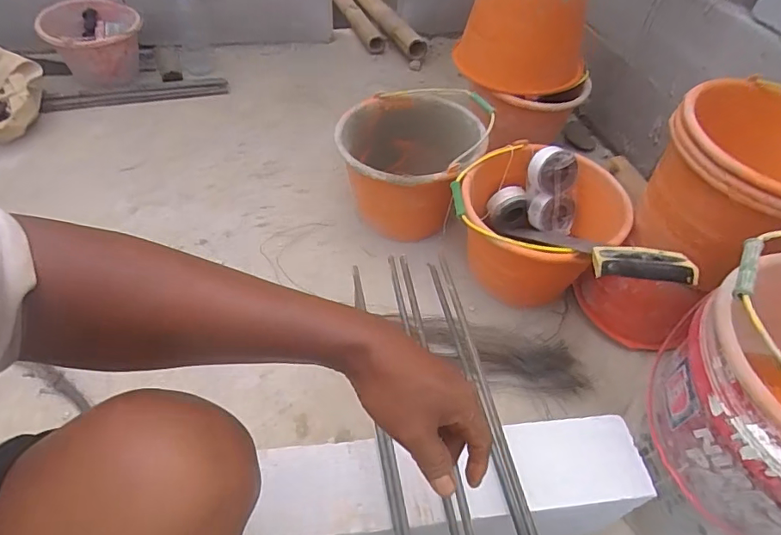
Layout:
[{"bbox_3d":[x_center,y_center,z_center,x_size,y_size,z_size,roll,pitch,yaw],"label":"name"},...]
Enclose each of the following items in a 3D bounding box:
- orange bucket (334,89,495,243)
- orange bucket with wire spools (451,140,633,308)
[{"bbox_3d":[0.041,-0.213,1.092,0.296,0.247,0.334,16,50,9],"label":"orange bucket"},{"bbox_3d":[0.247,-0.064,0.944,0.270,0.240,0.281,3,49,-3],"label":"orange bucket with wire spools"}]

